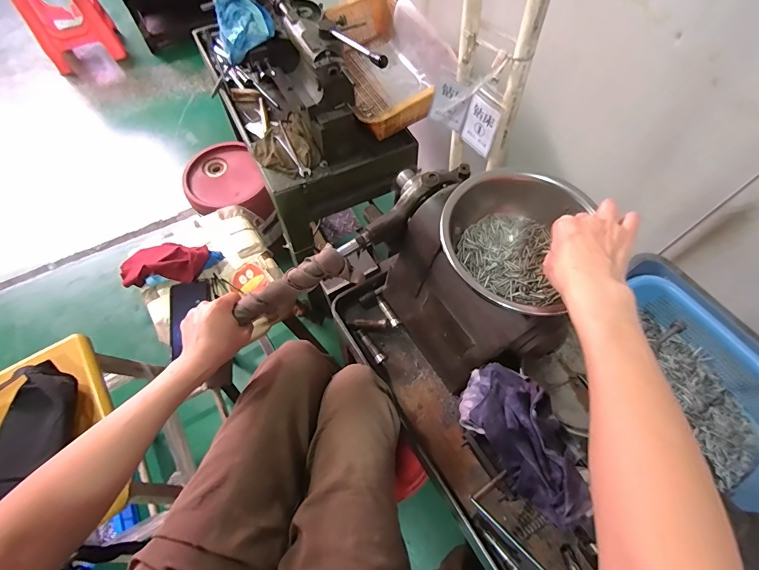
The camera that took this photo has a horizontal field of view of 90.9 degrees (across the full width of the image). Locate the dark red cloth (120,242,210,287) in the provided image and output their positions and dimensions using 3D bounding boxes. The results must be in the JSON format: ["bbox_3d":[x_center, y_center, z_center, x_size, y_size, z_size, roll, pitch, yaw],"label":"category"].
[{"bbox_3d":[-0.431,-0.048,0.747,0.182,0.035,0.086,-5,63,-3],"label":"dark red cloth"}]

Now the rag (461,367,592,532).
[{"bbox_3d":[0.162,0.166,0.421,0.087,0.070,0.164,-30,67,-15],"label":"rag"}]

